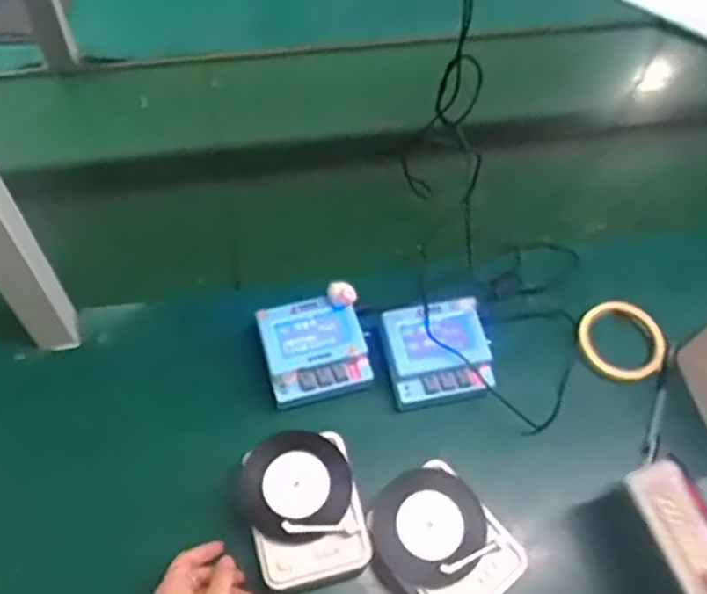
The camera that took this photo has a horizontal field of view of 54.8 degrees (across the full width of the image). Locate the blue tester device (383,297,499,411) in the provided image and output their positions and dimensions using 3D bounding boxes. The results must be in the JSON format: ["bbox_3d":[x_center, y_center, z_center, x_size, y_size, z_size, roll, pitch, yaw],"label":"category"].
[{"bbox_3d":[0.088,0.057,0.717,0.105,0.034,0.106,-6,59,-7],"label":"blue tester device"}]

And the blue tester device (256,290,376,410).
[{"bbox_3d":[-0.041,0.050,0.700,0.100,0.032,0.106,-13,60,-11],"label":"blue tester device"}]

